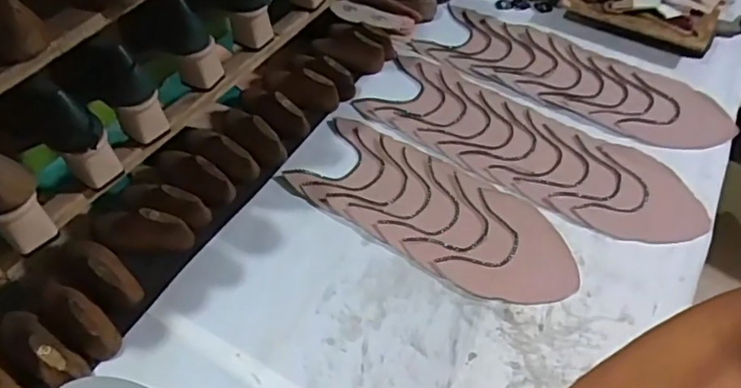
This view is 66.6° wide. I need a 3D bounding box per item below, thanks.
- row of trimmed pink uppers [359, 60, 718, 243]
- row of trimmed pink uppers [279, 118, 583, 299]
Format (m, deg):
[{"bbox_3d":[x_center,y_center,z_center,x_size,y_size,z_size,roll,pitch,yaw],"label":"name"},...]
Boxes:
[{"bbox_3d":[0.235,-0.072,0.856,0.508,0.009,0.177,27,57,19],"label":"row of trimmed pink uppers"},{"bbox_3d":[0.084,0.021,0.785,0.402,0.009,0.164,27,57,19],"label":"row of trimmed pink uppers"}]

